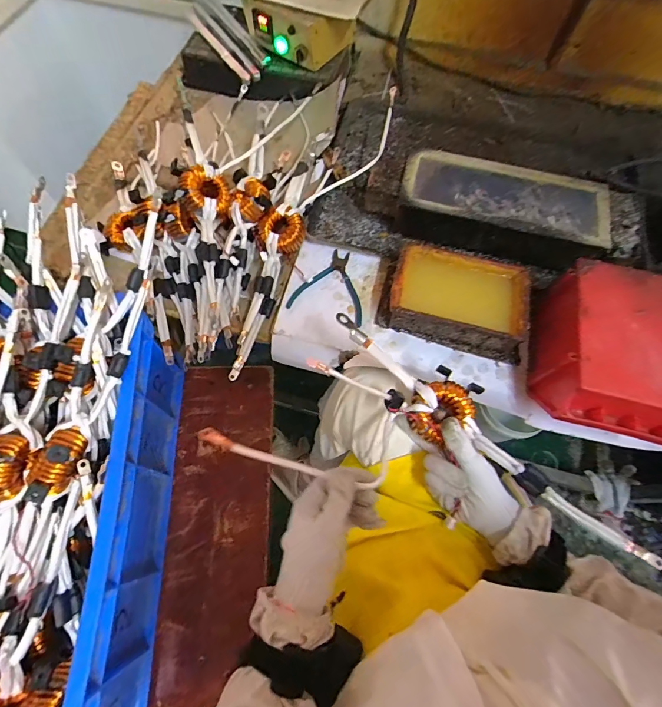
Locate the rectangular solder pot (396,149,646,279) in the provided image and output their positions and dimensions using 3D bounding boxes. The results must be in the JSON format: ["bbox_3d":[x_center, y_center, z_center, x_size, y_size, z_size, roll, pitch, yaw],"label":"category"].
[{"bbox_3d":[0.311,-0.243,0.652,0.376,0.105,0.170,24,68,8],"label":"rectangular solder pot"}]

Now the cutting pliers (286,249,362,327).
[{"bbox_3d":[0.005,-0.123,0.633,0.124,0.015,0.135,15,67,5],"label":"cutting pliers"}]

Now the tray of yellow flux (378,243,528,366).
[{"bbox_3d":[0.198,-0.090,0.597,0.249,0.067,0.146,16,67,5],"label":"tray of yellow flux"}]

